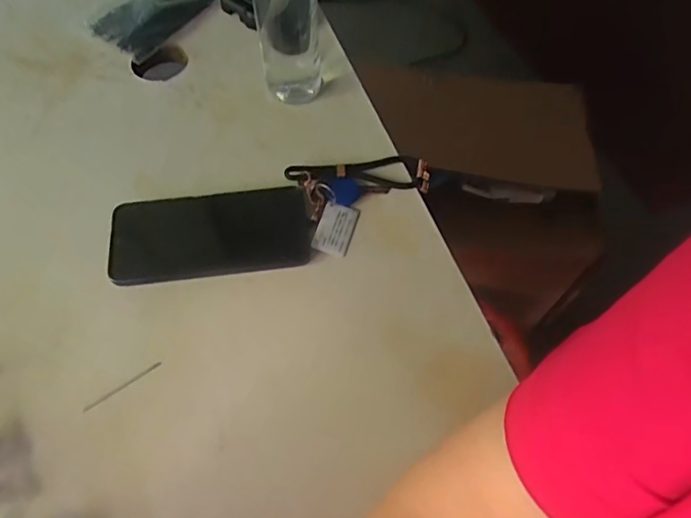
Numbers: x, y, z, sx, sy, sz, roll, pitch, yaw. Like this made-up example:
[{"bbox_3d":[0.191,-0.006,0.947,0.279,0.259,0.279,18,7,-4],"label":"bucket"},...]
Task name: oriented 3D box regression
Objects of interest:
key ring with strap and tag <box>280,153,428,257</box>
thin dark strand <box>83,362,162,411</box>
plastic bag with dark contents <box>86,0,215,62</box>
[{"bbox_3d":[0.019,-0.060,0.453,0.120,0.020,0.089,-17,64,-10],"label":"key ring with strap and tag"},{"bbox_3d":[-0.166,0.095,0.377,0.060,0.004,0.004,-33,67,-17],"label":"thin dark strand"},{"bbox_3d":[-0.210,-0.293,0.566,0.093,0.021,0.157,29,66,14],"label":"plastic bag with dark contents"}]

